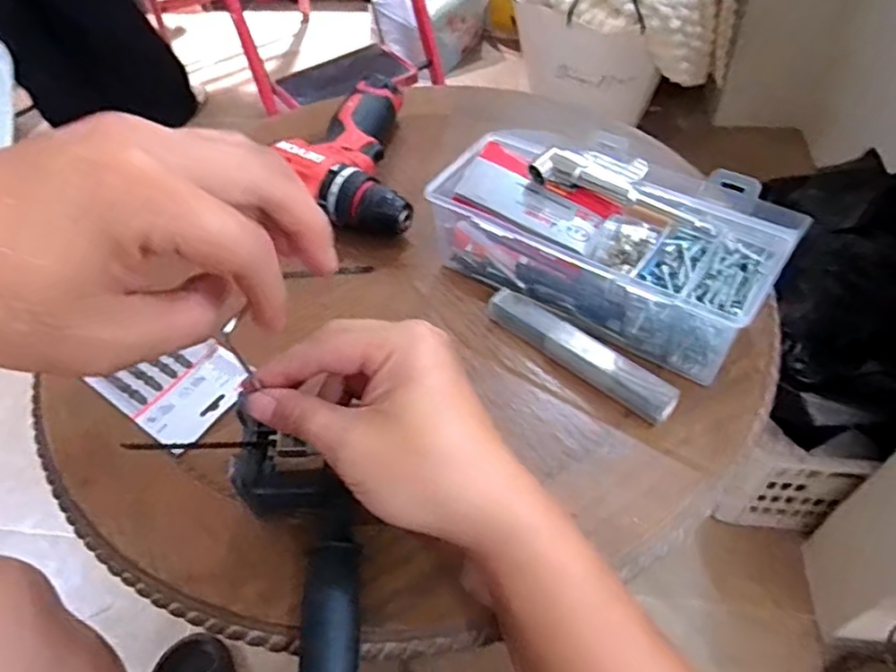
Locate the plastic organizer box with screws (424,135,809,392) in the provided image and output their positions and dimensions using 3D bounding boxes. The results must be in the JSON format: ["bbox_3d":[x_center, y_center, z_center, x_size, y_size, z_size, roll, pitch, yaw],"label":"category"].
[{"bbox_3d":[0.111,-0.073,0.456,0.236,0.084,0.105,30,60,26],"label":"plastic organizer box with screws"}]

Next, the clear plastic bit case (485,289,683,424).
[{"bbox_3d":[0.090,0.010,0.435,0.147,0.020,0.023,35,62,28],"label":"clear plastic bit case"}]

